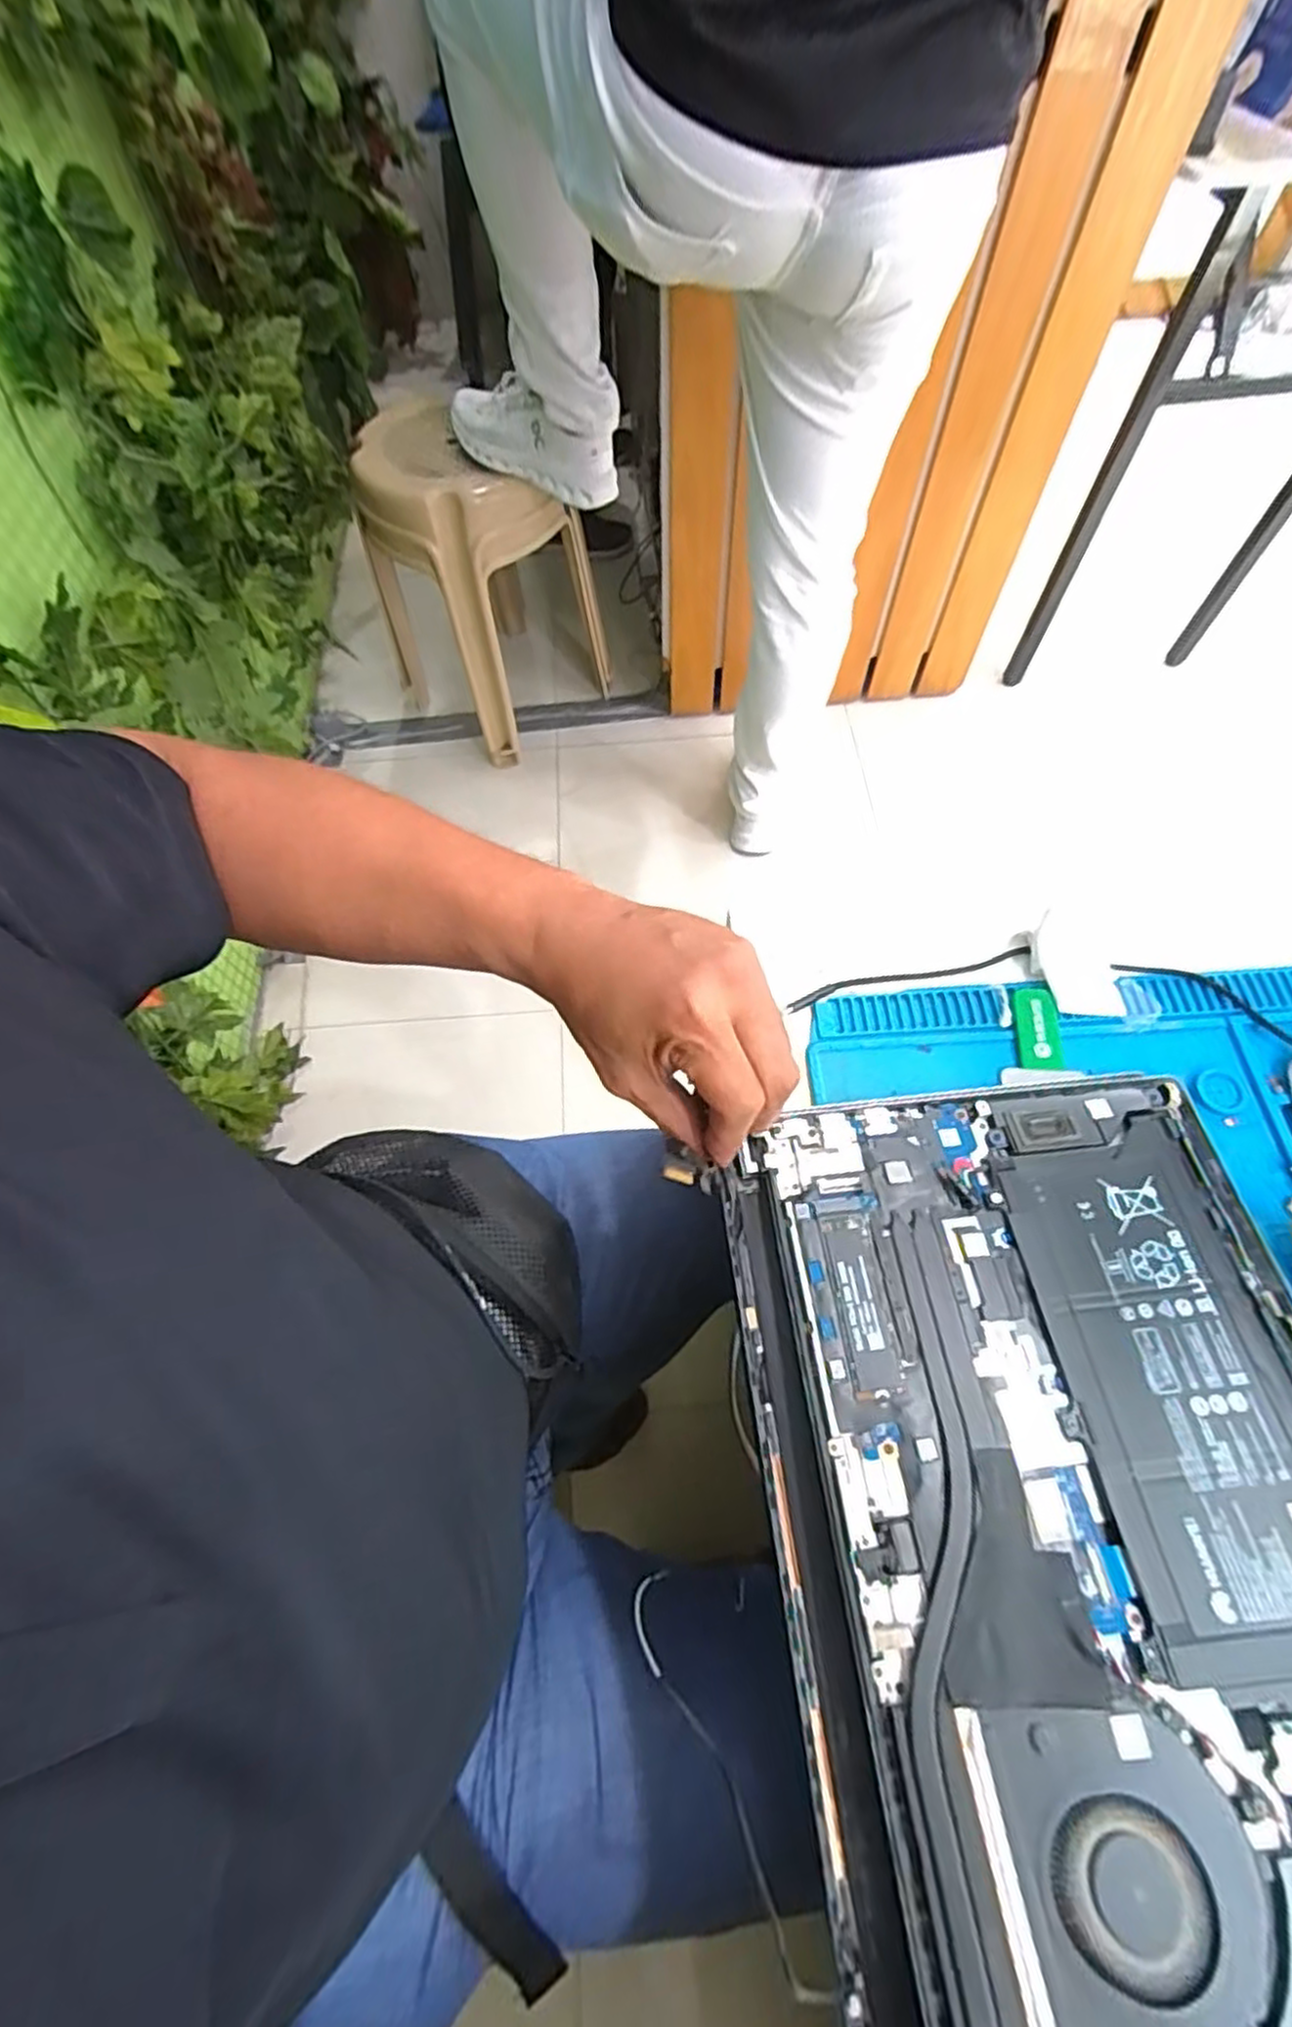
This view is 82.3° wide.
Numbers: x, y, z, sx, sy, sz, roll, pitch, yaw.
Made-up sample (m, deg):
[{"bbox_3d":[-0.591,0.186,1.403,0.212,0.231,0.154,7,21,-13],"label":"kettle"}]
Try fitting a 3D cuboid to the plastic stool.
[{"bbox_3d":[-0.331,-0.822,1.428,0.315,0.504,0.424,-40,69,-17],"label":"plastic stool"}]

